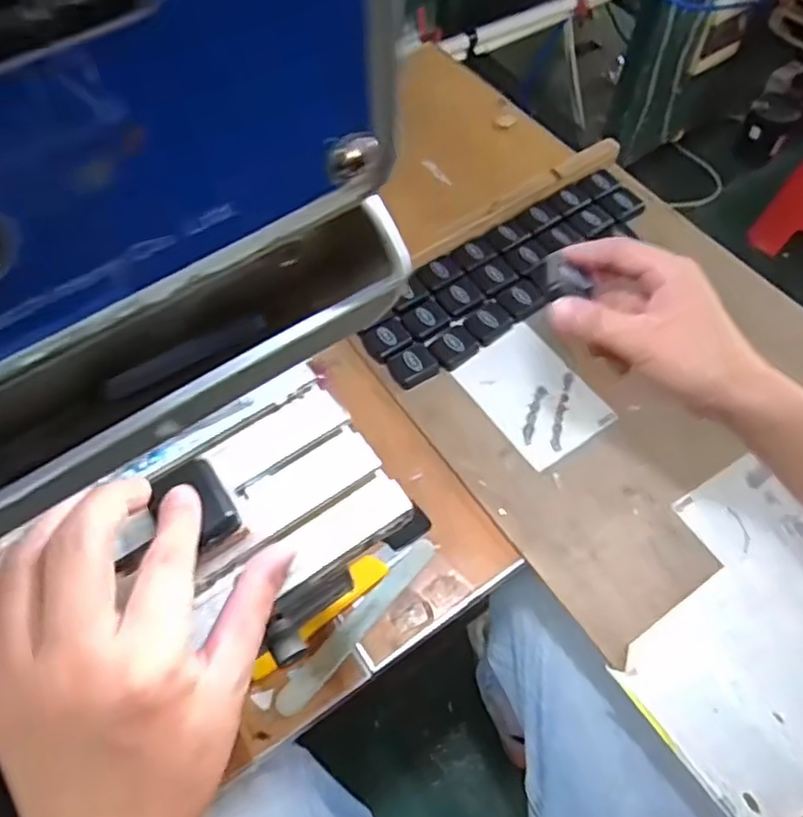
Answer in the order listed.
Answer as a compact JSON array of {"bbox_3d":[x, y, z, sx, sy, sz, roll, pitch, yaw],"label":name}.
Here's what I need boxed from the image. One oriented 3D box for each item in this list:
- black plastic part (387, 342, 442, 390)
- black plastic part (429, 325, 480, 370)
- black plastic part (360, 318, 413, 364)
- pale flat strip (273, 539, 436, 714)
[{"bbox_3d":[0.013,-0.043,0.645,0.045,0.013,0.039,-25,63,-12],"label":"black plastic part"},{"bbox_3d":[0.053,-0.061,0.652,0.043,0.013,0.038,-40,67,-19],"label":"black plastic part"},{"bbox_3d":[-0.014,-0.071,0.660,0.042,0.013,0.040,-27,64,-14],"label":"black plastic part"},{"bbox_3d":[-0.034,0.174,0.531,0.022,0.005,0.173,36,67,19],"label":"pale flat strip"}]

